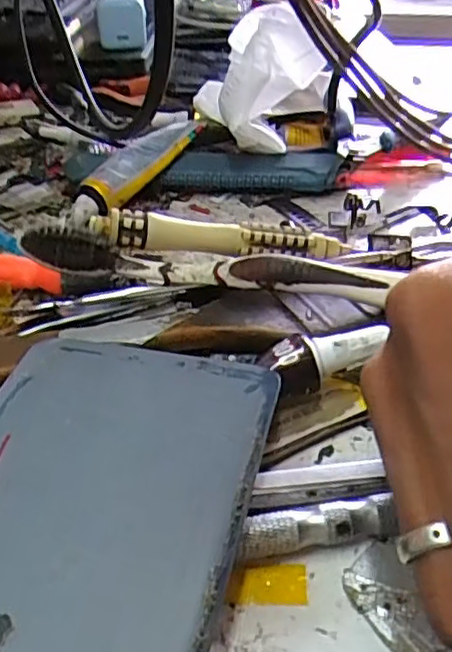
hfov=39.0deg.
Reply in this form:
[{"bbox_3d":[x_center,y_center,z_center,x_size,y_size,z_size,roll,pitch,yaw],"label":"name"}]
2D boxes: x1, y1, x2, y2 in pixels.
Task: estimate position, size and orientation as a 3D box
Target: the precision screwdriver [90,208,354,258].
[{"bbox_3d":[0.000,-0.031,0.221,0.089,0.011,0.007,3,35,-14],"label":"precision screwdriver"}]

